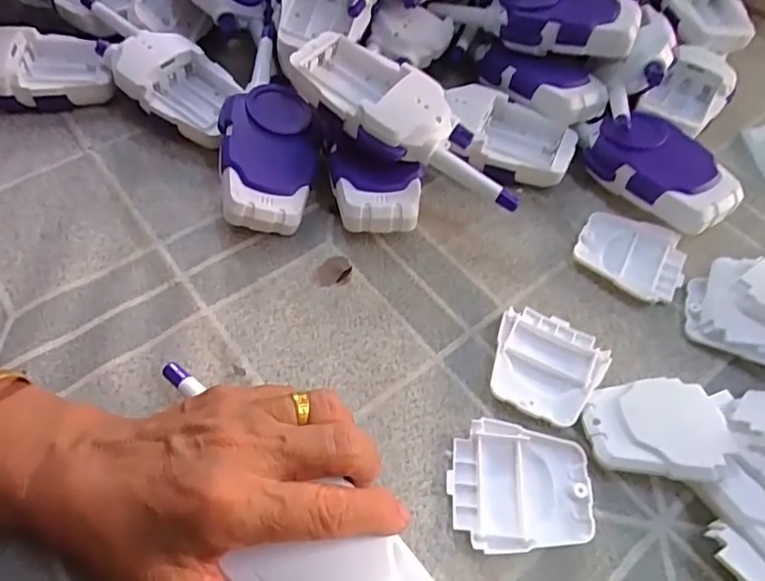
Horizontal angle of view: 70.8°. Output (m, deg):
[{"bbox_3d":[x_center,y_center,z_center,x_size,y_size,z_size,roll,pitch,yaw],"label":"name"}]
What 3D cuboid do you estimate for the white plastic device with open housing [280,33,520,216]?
[{"bbox_3d":[0.017,-0.104,0.331,0.155,0.029,0.060,38,64,7],"label":"white plastic device with open housing"}]

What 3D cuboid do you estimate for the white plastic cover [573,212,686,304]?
[{"bbox_3d":[0.159,-0.023,0.344,0.064,0.010,0.055,29,60,16],"label":"white plastic cover"}]

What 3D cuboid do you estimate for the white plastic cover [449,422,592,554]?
[{"bbox_3d":[0.068,0.097,0.266,0.066,0.010,0.059,5,56,1],"label":"white plastic cover"}]

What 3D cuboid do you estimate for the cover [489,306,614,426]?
[{"bbox_3d":[0.091,0.041,0.302,0.059,0.010,0.065,27,59,15],"label":"cover"}]

